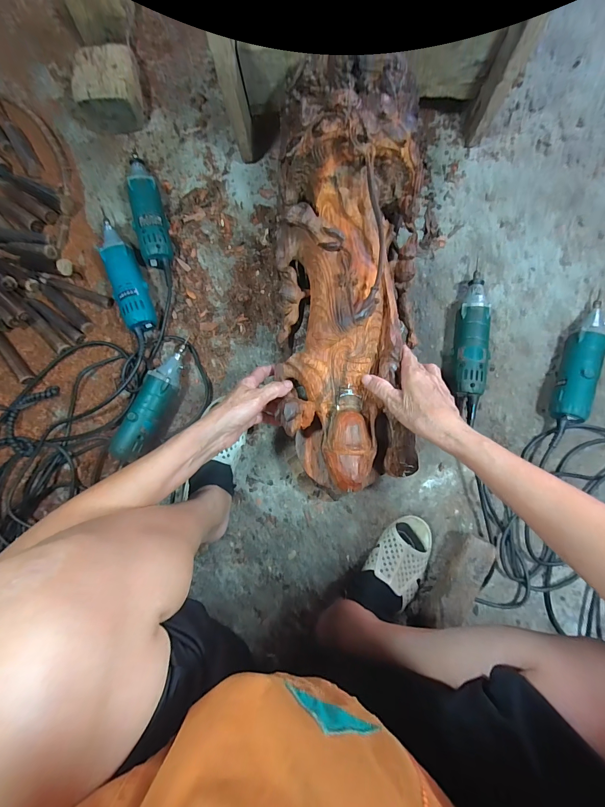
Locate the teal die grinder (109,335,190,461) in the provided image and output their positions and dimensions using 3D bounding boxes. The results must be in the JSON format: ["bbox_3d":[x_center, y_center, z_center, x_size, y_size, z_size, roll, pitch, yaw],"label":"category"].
[{"bbox_3d":[-0.244,-0.007,0.569,0.047,0.061,0.207,25,87,4],"label":"teal die grinder"}]

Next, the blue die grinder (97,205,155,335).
[{"bbox_3d":[-0.305,-0.224,0.594,0.056,0.054,0.213,-20,87,0],"label":"blue die grinder"}]

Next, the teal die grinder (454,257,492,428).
[{"bbox_3d":[0.276,-0.098,0.568,0.052,0.054,0.262,6,86,3],"label":"teal die grinder"}]

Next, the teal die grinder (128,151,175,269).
[{"bbox_3d":[-0.273,-0.341,0.607,0.054,0.058,0.209,-15,85,1],"label":"teal die grinder"}]

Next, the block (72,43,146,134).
[{"bbox_3d":[-0.352,-0.581,0.628,0.100,0.075,0.127,-5,85,2],"label":"block"}]

